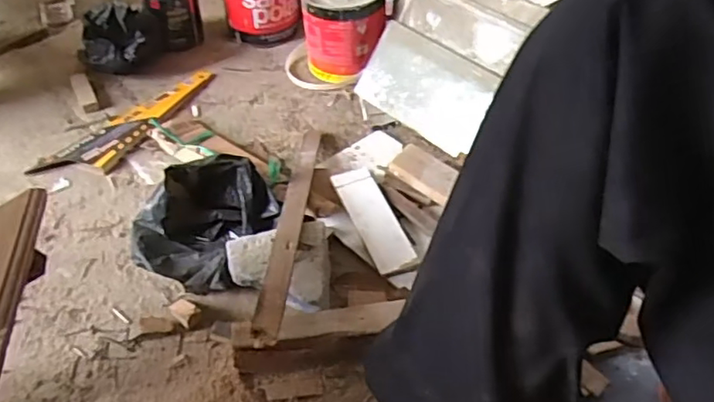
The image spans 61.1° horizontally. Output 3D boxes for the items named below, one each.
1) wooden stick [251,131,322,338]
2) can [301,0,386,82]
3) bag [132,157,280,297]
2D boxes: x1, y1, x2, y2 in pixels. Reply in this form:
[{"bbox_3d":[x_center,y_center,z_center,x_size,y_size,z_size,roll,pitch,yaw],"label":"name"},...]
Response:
[{"bbox_3d":[-0.085,0.009,0.817,0.028,0.014,0.494,3,31,1],"label":"wooden stick"},{"bbox_3d":[-0.023,-0.321,1.127,0.144,0.170,0.141,1,46,-1],"label":"can"},{"bbox_3d":[-0.210,0.025,0.823,0.167,0.106,0.174,14,47,12],"label":"bag"}]

